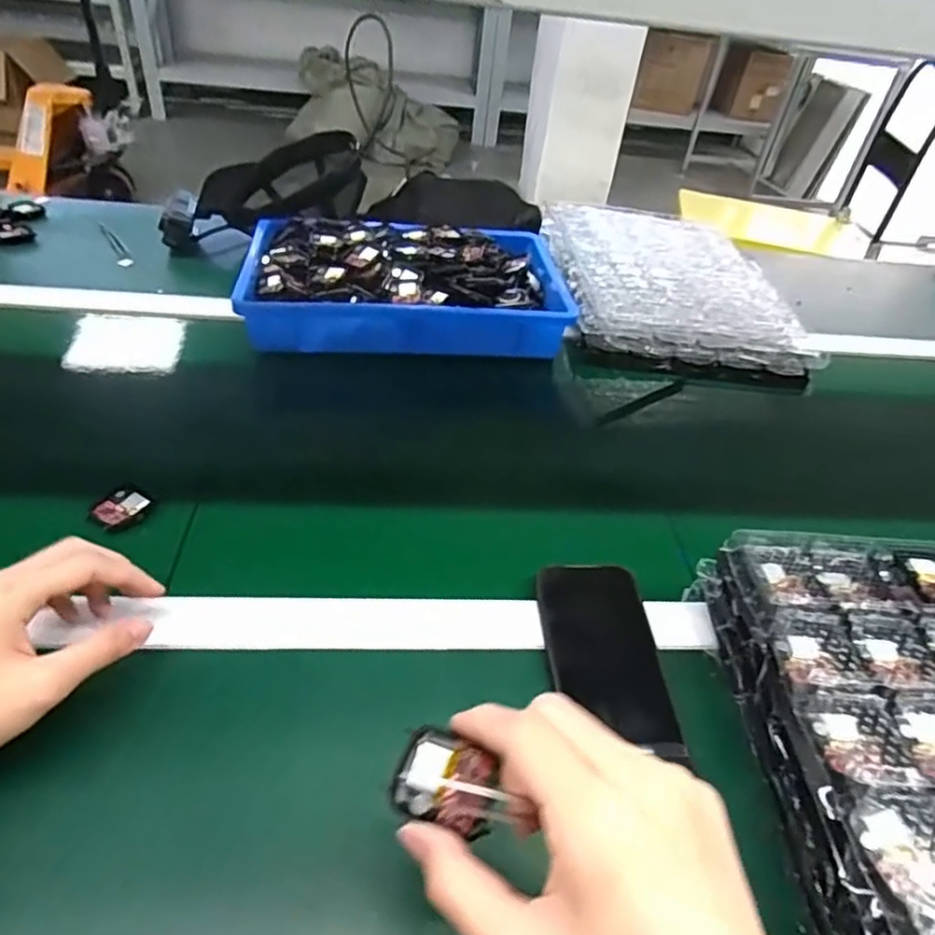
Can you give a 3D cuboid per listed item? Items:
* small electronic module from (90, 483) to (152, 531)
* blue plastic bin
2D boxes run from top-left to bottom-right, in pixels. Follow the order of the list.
[{"bbox_3d":[-0.280,0.034,0.511,0.035,0.012,0.044,23,44,16],"label":"small electronic module"},{"bbox_3d":[-0.070,-0.227,0.772,0.374,0.067,0.238,2,42,-7],"label":"blue plastic bin"}]

